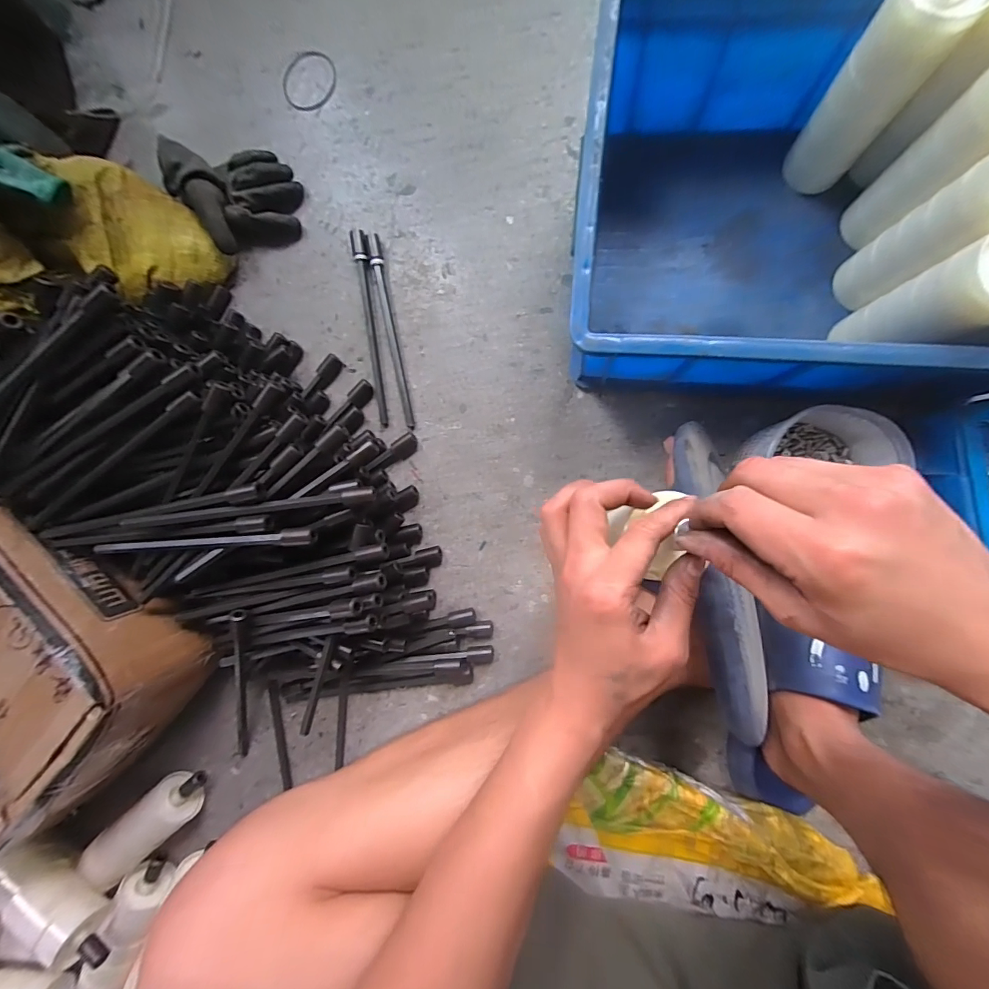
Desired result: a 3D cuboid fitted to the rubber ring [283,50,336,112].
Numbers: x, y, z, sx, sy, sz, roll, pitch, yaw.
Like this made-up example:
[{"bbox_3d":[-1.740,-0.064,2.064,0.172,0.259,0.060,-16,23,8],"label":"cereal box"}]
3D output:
[{"bbox_3d":[-0.234,-0.523,0.539,0.074,0.004,0.075,0,91,9],"label":"rubber ring"}]

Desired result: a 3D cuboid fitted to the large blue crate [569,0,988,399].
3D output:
[{"bbox_3d":[0.272,-0.242,0.383,0.382,0.152,0.287,6,91,9],"label":"large blue crate"}]

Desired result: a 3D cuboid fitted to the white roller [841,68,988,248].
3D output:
[{"bbox_3d":[0.364,-0.272,0.324,0.062,0.228,0.058,-40,84,7],"label":"white roller"}]

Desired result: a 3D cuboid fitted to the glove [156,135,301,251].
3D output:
[{"bbox_3d":[-0.324,-0.383,0.526,0.124,0.047,0.187,-43,84,7],"label":"glove"}]

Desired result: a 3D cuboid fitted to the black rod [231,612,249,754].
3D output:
[{"bbox_3d":[-0.297,0.228,0.501,0.017,0.017,0.229,19,116,9],"label":"black rod"}]

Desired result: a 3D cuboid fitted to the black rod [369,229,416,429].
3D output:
[{"bbox_3d":[-0.124,-0.195,0.510,0.015,0.010,0.232,-11,89,9],"label":"black rod"}]

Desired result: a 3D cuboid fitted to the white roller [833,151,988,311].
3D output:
[{"bbox_3d":[0.363,-0.212,0.321,0.068,0.230,0.059,-30,86,8],"label":"white roller"}]

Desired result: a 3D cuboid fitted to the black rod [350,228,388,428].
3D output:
[{"bbox_3d":[-0.149,-0.202,0.517,0.018,0.012,0.235,-8,89,9],"label":"black rod"}]

